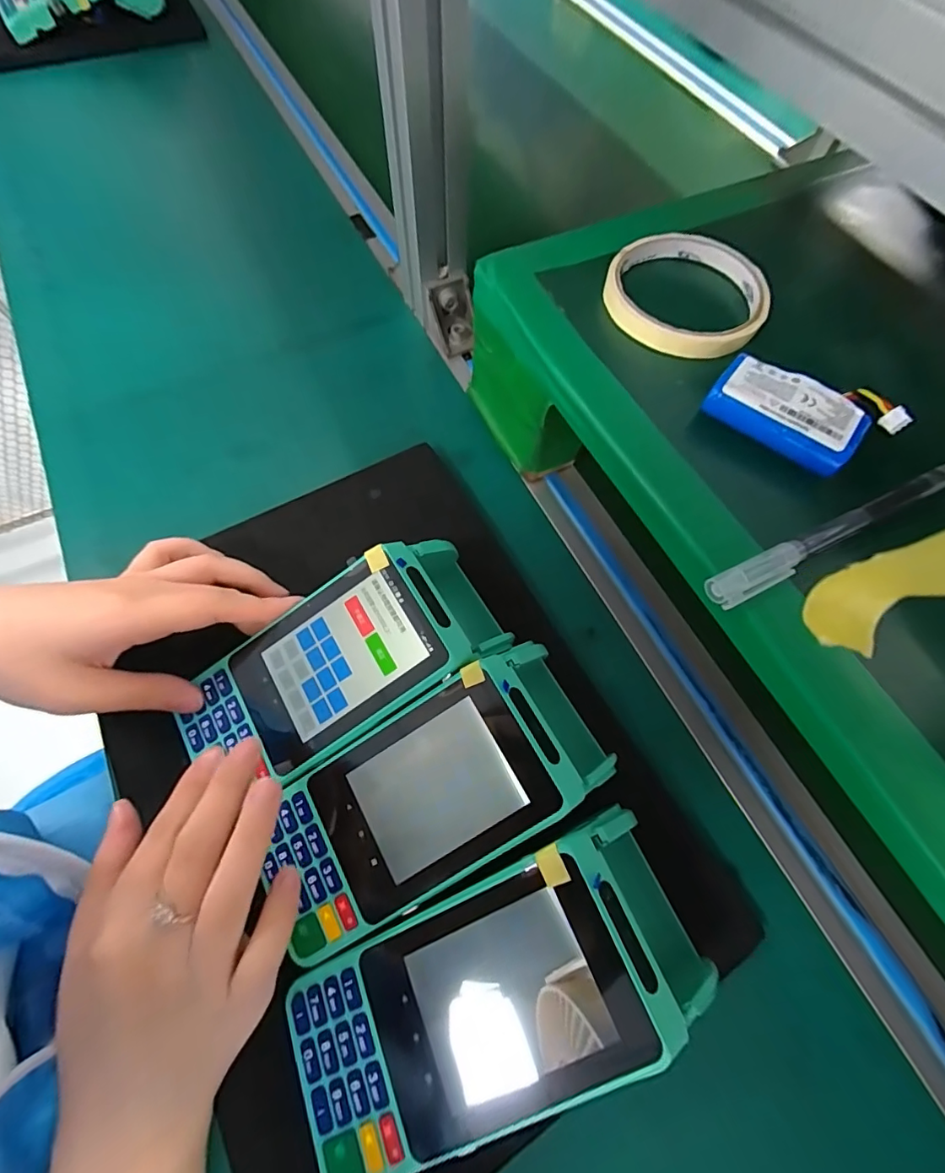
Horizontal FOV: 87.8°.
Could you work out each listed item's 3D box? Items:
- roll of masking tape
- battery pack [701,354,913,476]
[{"bbox_3d":[0.124,-0.168,0.277,0.084,0.015,0.102,32,71,12],"label":"roll of masking tape"},{"bbox_3d":[0.153,-0.082,0.229,0.074,0.015,0.042,36,72,13],"label":"battery pack"}]

